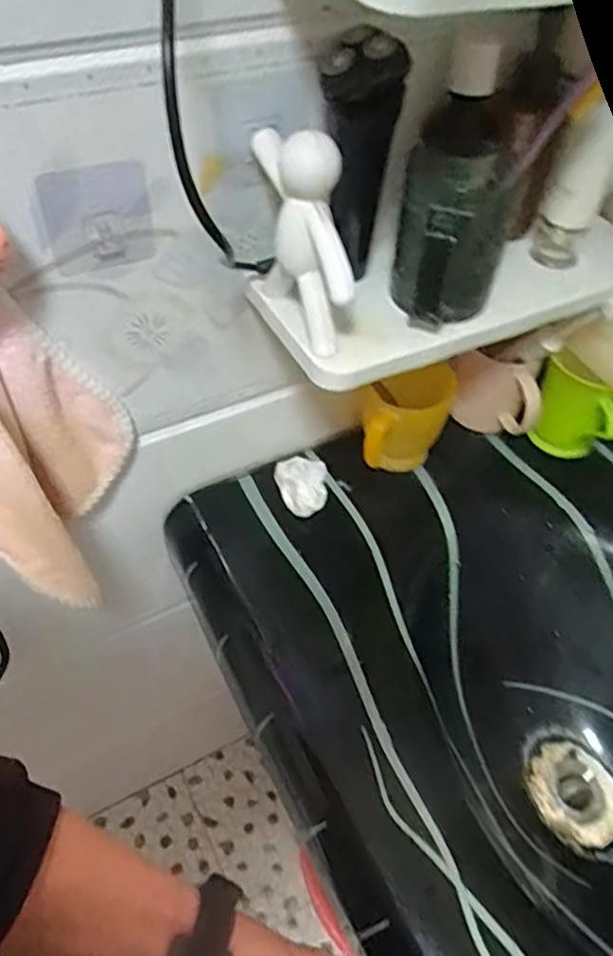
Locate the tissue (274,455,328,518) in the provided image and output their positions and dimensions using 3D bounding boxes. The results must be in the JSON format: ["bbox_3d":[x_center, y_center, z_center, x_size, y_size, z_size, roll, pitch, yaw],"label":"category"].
[{"bbox_3d":[-0.005,0.004,0.654,0.049,0.024,0.067,0,51,-3],"label":"tissue"}]

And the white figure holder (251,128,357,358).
[{"bbox_3d":[0.007,-0.144,0.416,0.042,0.136,0.048,-24,32,-20],"label":"white figure holder"}]

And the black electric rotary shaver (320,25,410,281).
[{"bbox_3d":[0.035,-0.216,0.456,0.048,0.156,0.039,8,51,4],"label":"black electric rotary shaver"}]

